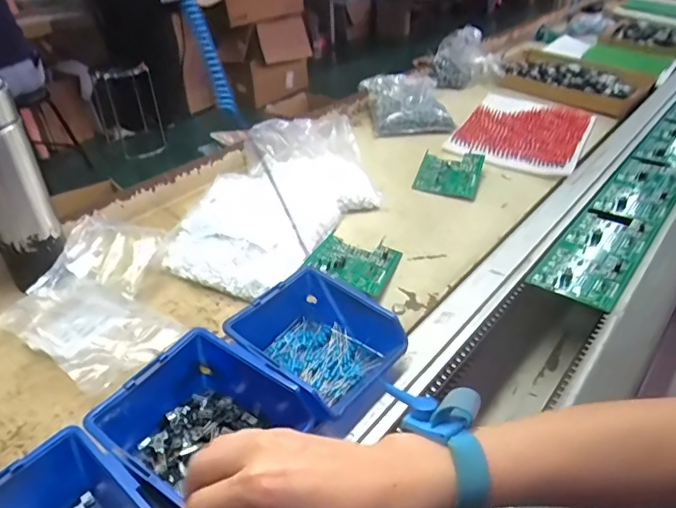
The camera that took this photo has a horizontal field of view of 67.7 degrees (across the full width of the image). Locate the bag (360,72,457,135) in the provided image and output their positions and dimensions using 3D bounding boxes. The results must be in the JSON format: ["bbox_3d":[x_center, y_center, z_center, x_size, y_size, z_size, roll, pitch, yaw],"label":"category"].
[{"bbox_3d":[0.135,-0.299,0.998,0.164,0.058,0.191,-2,35,-1],"label":"bag"}]

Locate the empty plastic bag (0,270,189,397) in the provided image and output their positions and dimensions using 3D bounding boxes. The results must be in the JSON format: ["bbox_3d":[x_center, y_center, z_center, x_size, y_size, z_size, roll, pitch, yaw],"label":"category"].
[{"bbox_3d":[-0.253,0.068,0.520,0.149,0.033,0.113,19,40,27],"label":"empty plastic bag"}]

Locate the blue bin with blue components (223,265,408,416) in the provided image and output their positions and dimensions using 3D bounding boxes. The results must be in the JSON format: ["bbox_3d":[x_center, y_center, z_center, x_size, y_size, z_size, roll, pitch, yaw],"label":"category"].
[{"bbox_3d":[-0.020,0.082,0.473,0.135,0.055,0.121,27,44,34],"label":"blue bin with blue components"}]

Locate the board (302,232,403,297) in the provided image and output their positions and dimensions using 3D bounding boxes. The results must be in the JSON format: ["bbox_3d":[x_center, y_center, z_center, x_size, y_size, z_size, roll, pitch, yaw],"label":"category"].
[{"bbox_3d":[0.021,0.006,0.621,0.097,0.010,0.111,23,33,13],"label":"board"}]

